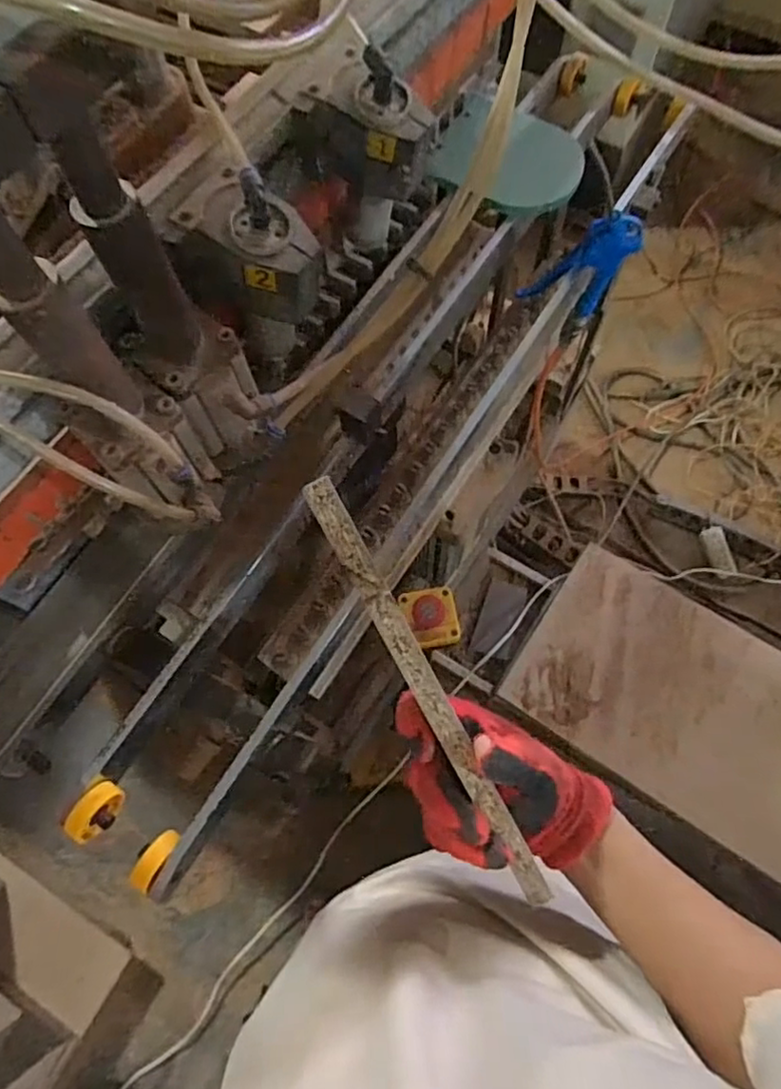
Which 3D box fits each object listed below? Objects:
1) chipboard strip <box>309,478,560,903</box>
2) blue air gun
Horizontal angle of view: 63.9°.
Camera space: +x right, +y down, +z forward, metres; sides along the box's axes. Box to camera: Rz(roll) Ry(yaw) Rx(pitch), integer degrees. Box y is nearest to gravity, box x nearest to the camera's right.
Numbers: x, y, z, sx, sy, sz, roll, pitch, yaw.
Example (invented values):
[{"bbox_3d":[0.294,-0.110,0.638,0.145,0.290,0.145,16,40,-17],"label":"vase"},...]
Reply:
[{"bbox_3d":[0.027,0.092,0.351,0.016,0.006,0.282,-30,101,-9],"label":"chipboard strip"},{"bbox_3d":[0.212,-0.312,0.705,0.113,0.132,0.025,-6,69,-1],"label":"blue air gun"}]

